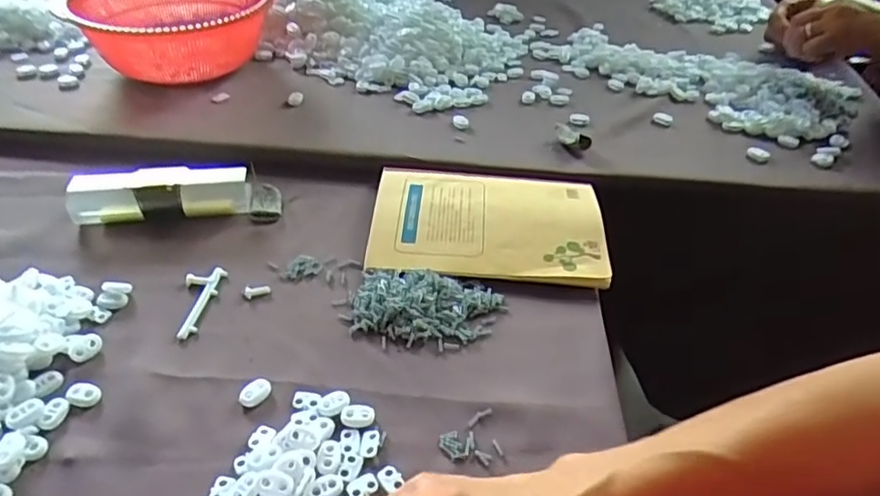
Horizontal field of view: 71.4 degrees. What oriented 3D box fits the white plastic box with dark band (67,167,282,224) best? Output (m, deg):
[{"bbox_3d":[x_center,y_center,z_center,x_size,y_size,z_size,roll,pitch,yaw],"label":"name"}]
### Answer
[{"bbox_3d":[-0.240,-0.054,0.559,0.178,0.034,0.044,-2,41,-5],"label":"white plastic box with dark band"}]

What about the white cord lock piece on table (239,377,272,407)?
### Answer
[{"bbox_3d":[-0.126,0.098,0.419,0.023,0.008,0.016,-22,47,-25],"label":"white cord lock piece on table"}]

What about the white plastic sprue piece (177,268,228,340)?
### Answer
[{"bbox_3d":[-0.195,0.041,0.485,0.029,0.005,0.073,5,41,3],"label":"white plastic sprue piece"}]

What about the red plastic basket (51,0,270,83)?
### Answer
[{"bbox_3d":[-0.320,-0.279,0.759,0.210,0.087,0.254,-19,45,-23],"label":"red plastic basket"}]

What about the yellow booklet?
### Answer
[{"bbox_3d":[0.043,-0.028,0.559,0.207,0.014,0.139,4,41,2],"label":"yellow booklet"}]

